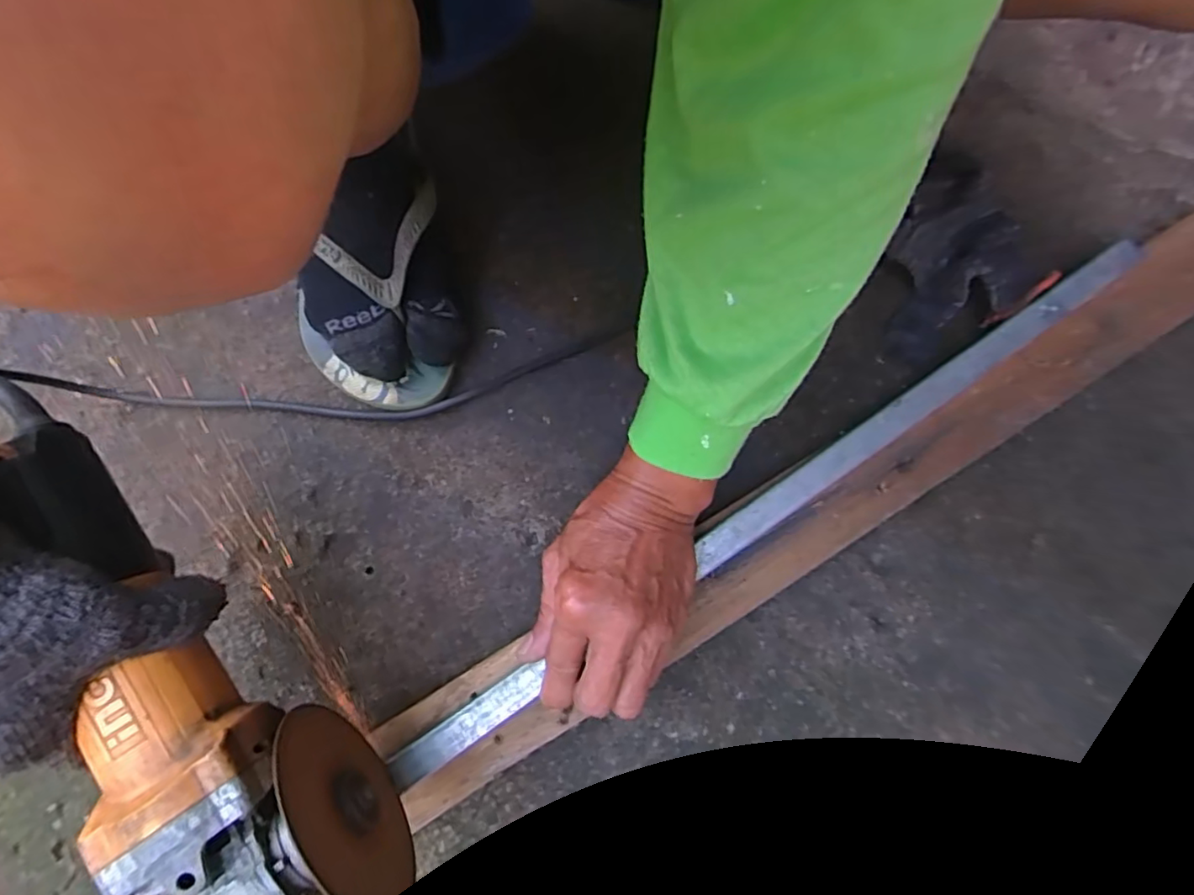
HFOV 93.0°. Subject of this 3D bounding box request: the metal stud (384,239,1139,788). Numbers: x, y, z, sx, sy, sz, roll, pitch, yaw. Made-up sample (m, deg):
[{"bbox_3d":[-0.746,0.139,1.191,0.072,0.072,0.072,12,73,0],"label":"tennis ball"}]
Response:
[{"bbox_3d":[0.121,0.032,0.359,0.559,0.036,0.026,-33,80,-7],"label":"metal stud"}]

